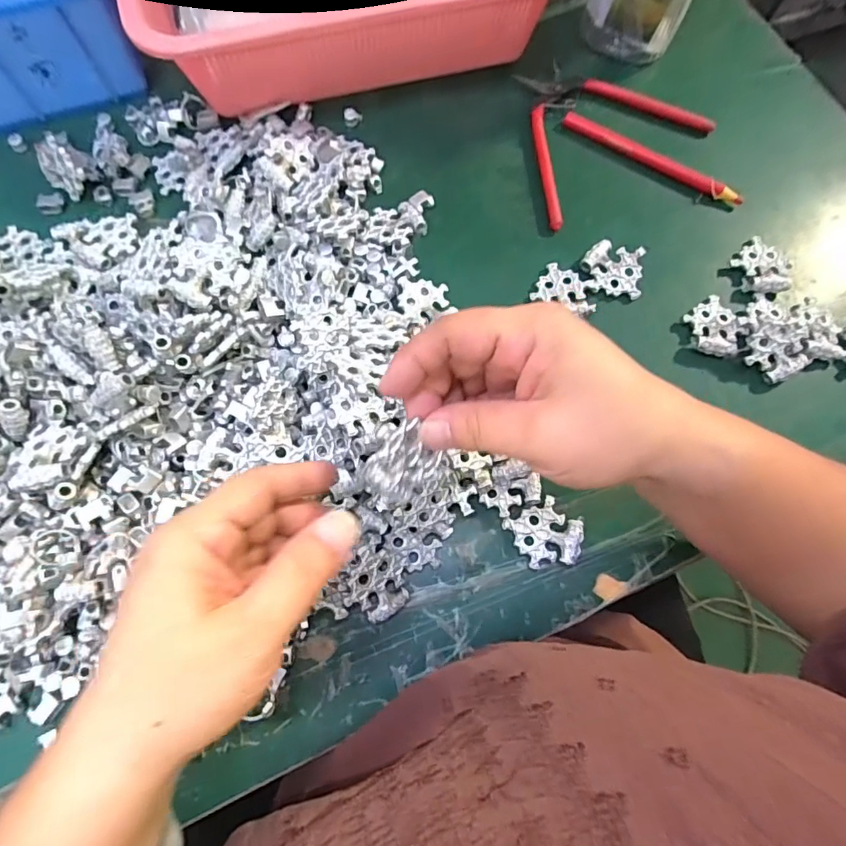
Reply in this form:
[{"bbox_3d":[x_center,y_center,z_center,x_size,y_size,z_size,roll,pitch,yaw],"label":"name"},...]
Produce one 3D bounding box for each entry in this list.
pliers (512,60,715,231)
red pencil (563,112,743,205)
[{"bbox_3d":[0.121,-0.227,0.385,0.151,0.012,0.118,-35,77,-11],"label":"pliers"},{"bbox_3d":[0.168,-0.197,0.376,0.141,0.009,0.008,34,76,8],"label":"red pencil"}]

